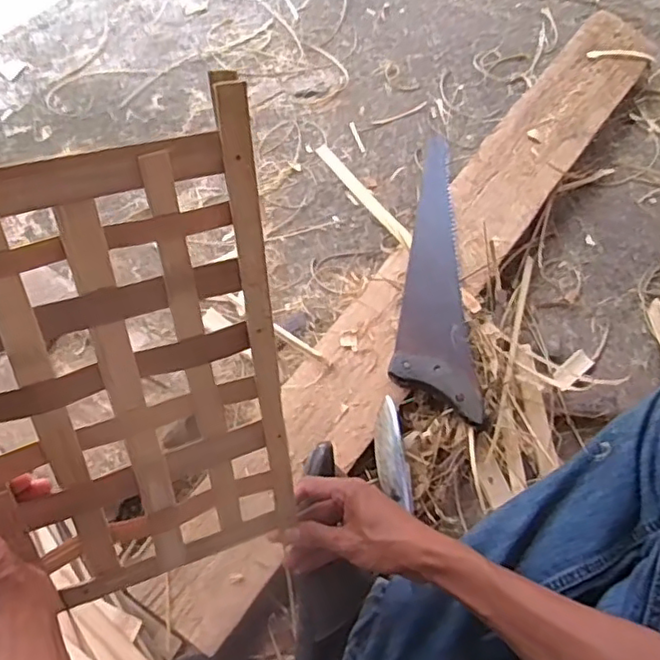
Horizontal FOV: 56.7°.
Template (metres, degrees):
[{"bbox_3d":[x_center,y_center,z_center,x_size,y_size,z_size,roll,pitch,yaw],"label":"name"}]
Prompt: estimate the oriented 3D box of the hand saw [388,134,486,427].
[{"bbox_3d":[0.134,-0.093,0.821,0.103,0.028,0.439,1,64,-1],"label":"hand saw"}]

